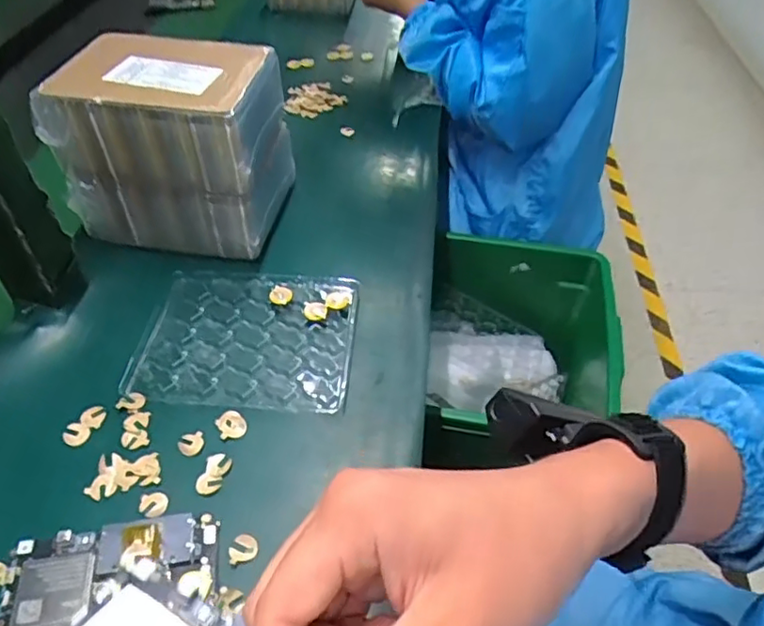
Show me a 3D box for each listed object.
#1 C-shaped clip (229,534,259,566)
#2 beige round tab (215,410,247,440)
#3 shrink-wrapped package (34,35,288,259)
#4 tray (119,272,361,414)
[{"bbox_3d":[-0.090,0.152,0.386,0.019,0.004,0.017,-22,50,-22],"label":"C-shaped clip"},{"bbox_3d":[-0.112,0.083,0.448,0.021,0.004,0.022,-1,46,1],"label":"beige round tab"},{"bbox_3d":[-0.191,-0.154,0.565,0.177,0.161,0.120,3,46,5],"label":"shrink-wrapped package"},{"bbox_3d":[-0.113,0.017,0.509,0.174,0.018,0.144,2,46,4],"label":"tray"}]

